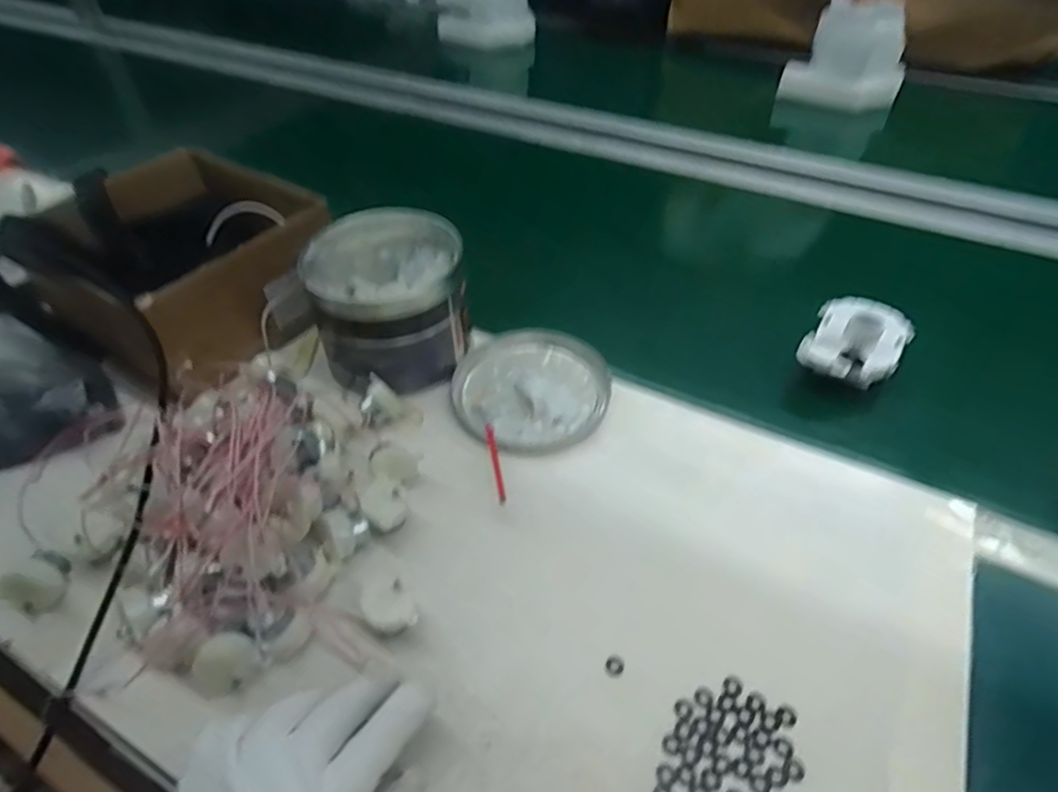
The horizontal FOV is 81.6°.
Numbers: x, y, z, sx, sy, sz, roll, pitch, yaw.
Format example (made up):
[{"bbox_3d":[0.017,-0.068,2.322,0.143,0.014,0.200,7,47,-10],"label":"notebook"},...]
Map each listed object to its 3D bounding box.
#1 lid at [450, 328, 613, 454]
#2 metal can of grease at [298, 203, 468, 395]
[{"bbox_3d":[0.001,-0.011,0.531,0.129,0.025,0.143,-4,46,-3],"label":"lid"},{"bbox_3d":[-0.118,-0.084,0.530,0.122,0.102,0.130,-4,46,-4],"label":"metal can of grease"}]

